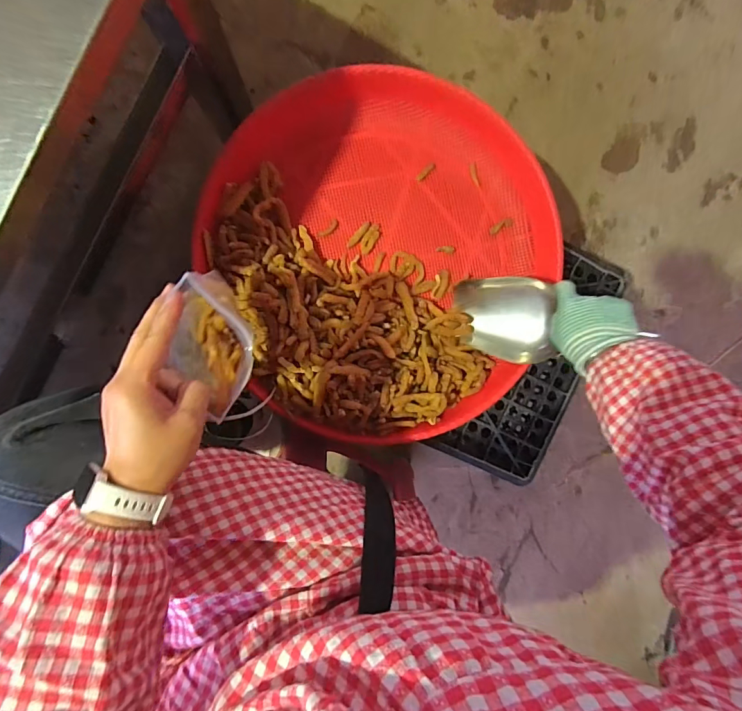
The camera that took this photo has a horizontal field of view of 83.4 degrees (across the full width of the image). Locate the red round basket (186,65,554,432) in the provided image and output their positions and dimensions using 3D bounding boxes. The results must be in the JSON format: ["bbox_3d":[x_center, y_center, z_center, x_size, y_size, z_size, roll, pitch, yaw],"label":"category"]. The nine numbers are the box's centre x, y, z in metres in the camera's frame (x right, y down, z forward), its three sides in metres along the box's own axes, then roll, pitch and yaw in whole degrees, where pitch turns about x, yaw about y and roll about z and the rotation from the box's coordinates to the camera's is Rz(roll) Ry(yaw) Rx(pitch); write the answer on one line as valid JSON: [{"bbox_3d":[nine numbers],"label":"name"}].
[{"bbox_3d":[0.028,-0.137,0.589,0.460,0.073,0.494,0,94,-7],"label":"red round basket"}]

